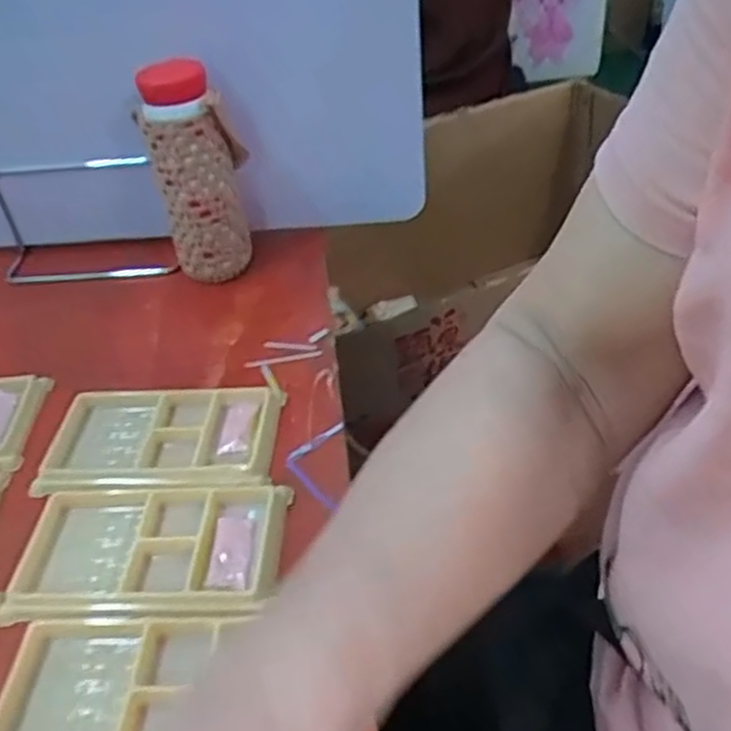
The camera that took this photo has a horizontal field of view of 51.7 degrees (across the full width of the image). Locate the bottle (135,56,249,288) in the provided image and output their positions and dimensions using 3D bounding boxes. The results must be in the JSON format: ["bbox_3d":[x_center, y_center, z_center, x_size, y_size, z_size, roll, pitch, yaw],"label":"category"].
[{"bbox_3d":[-0.122,-0.139,0.558,0.065,0.158,0.046,-13,41,-9],"label":"bottle"}]

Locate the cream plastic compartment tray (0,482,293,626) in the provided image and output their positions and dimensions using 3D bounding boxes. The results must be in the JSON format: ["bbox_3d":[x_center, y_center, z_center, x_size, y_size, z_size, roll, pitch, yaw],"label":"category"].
[{"bbox_3d":[-0.112,0.093,0.395,0.136,0.010,0.076,-4,40,3],"label":"cream plastic compartment tray"}]

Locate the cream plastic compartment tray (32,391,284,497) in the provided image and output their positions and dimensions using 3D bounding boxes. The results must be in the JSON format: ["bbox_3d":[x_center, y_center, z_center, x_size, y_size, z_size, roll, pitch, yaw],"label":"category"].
[{"bbox_3d":[-0.122,0.044,0.455,0.133,0.014,0.077,-3,40,4],"label":"cream plastic compartment tray"}]

